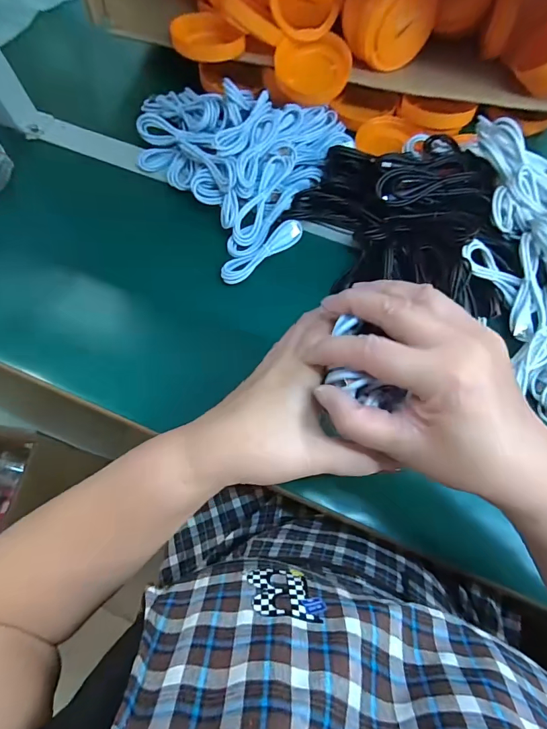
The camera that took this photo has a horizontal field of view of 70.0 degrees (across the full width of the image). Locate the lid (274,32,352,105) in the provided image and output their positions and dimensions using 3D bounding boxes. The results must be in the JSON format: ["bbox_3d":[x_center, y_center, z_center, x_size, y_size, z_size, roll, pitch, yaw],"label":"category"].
[{"bbox_3d":[0.051,-0.384,0.509,0.096,0.013,0.075,-8,102,-5],"label":"lid"}]

